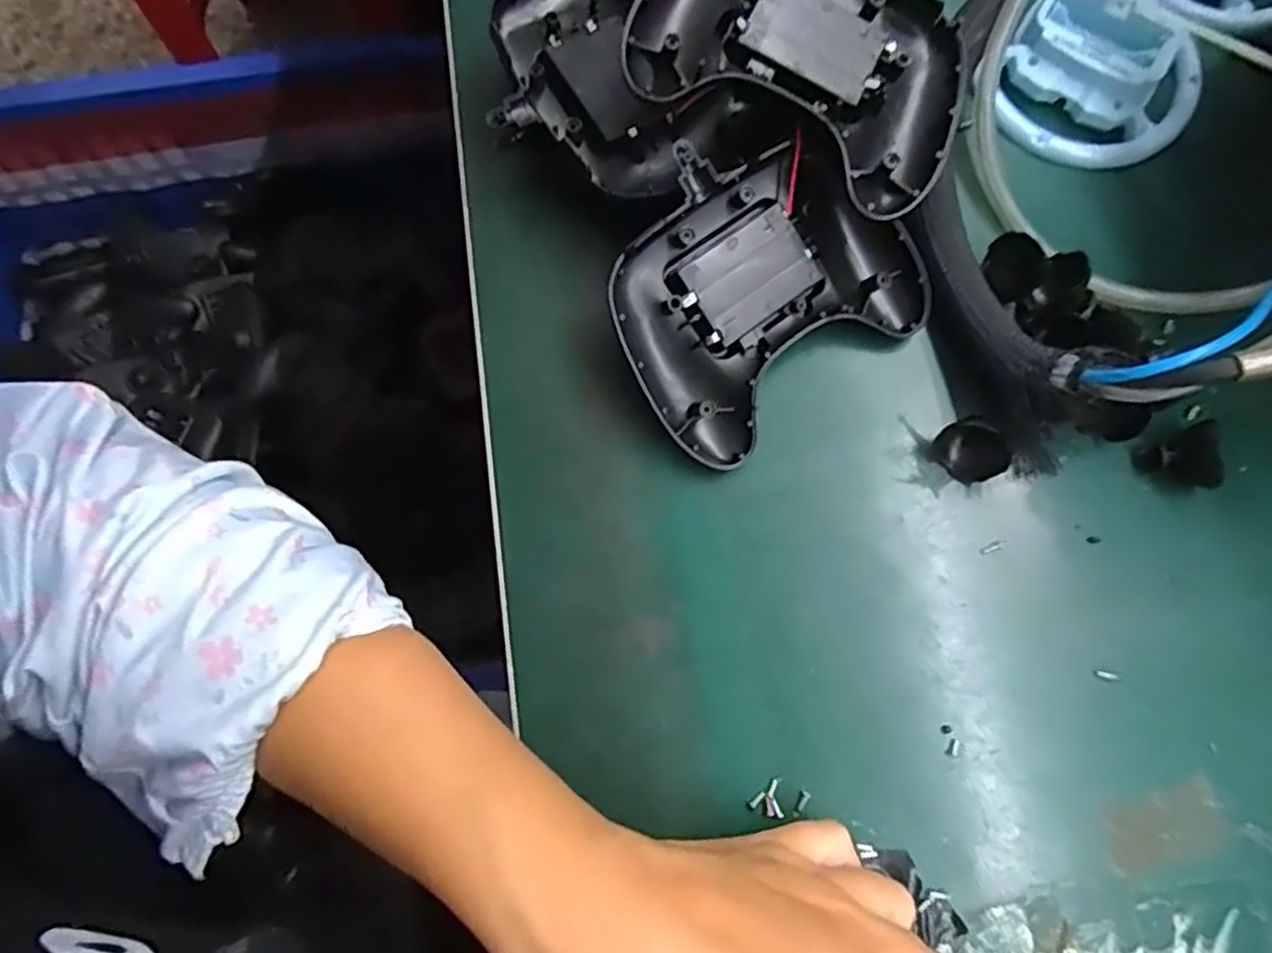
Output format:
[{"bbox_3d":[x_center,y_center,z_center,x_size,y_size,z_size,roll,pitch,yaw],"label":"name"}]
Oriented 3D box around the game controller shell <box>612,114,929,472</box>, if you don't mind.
[{"bbox_3d":[0.046,-0.074,0.288,0.120,0.022,0.098,-37,102,-8],"label":"game controller shell"}]

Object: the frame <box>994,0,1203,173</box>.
[{"bbox_3d":[0.198,-0.170,0.322,0.085,0.018,0.083,35,80,7],"label":"frame"}]

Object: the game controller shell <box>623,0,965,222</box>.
[{"bbox_3d":[0.066,-0.158,0.281,0.120,0.033,0.095,26,79,6],"label":"game controller shell"}]

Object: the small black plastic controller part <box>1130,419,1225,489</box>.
[{"bbox_3d":[0.211,-0.006,0.287,0.021,0.019,0.024,-14,78,-3],"label":"small black plastic controller part"}]

